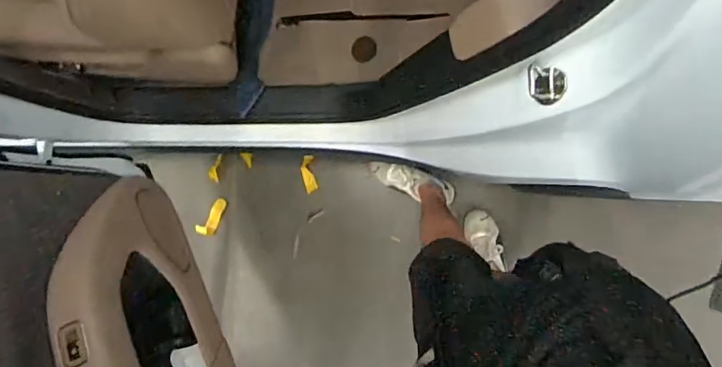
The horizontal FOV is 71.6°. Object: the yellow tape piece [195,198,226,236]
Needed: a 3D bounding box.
[{"bbox_3d":[-0.492,0.110,1.668,0.043,0.054,0.135,26,76,8],"label":"yellow tape piece"}]

